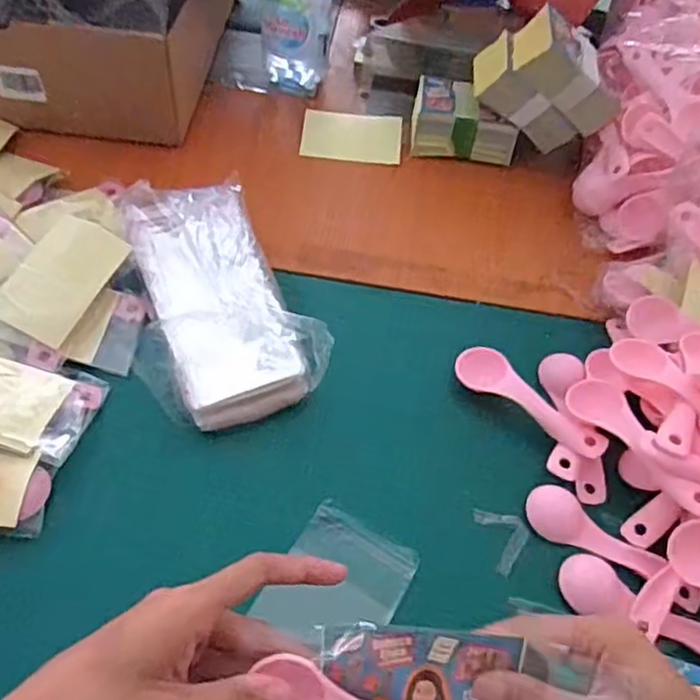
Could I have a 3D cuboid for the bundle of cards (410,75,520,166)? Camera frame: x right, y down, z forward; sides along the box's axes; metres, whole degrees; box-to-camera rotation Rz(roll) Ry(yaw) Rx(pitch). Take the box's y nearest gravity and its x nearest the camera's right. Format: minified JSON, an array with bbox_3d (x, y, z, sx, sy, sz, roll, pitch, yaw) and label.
[{"bbox_3d":[0.105,-0.213,0.609,0.092,0.045,0.063,6,55,-2],"label":"bundle of cards"}]

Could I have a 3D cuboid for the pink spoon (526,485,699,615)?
[{"bbox_3d":[0.163,0.124,0.409,0.112,0.017,0.035,34,59,16],"label":"pink spoon"}]

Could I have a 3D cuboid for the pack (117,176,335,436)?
[{"bbox_3d":[-0.106,-0.040,0.478,0.117,0.033,0.201,-21,61,-20],"label":"pack"}]

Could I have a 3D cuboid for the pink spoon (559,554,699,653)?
[{"bbox_3d":[0.181,0.157,0.392,0.112,0.017,0.033,21,56,8],"label":"pink spoon"}]

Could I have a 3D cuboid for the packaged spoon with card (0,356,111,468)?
[{"bbox_3d":[-0.221,0.030,0.415,0.114,0.010,0.069,18,38,-7],"label":"packaged spoon with card"}]

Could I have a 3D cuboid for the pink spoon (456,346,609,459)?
[{"bbox_3d":[0.125,0.035,0.459,0.113,0.016,0.031,35,59,17],"label":"pink spoon"}]

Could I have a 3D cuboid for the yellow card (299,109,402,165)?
[{"bbox_3d":[0.002,-0.200,0.613,0.091,0.005,0.058,7,55,-1],"label":"yellow card"}]

